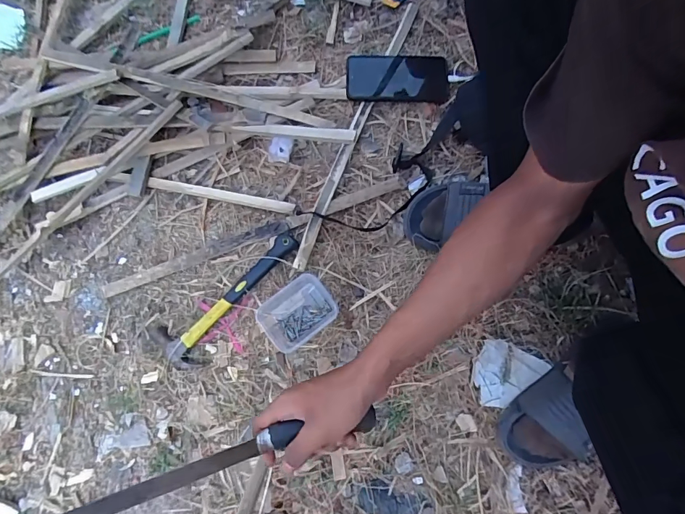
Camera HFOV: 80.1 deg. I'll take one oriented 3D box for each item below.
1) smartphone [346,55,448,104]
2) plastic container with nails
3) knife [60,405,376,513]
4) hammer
[{"bbox_3d":[0.096,-0.311,0.707,0.175,0.011,0.084,1,86,-5],"label":"smartphone"},{"bbox_3d":[-0.070,0.084,0.620,0.110,0.038,0.090,-35,78,-8],"label":"plastic container with nails"},{"bbox_3d":[-0.108,0.190,0.374,0.292,0.022,0.030,-15,76,-14],"label":"knife"},{"bbox_3d":[-0.170,0.068,0.632,0.265,0.045,0.090,-36,78,-8],"label":"hammer"}]

